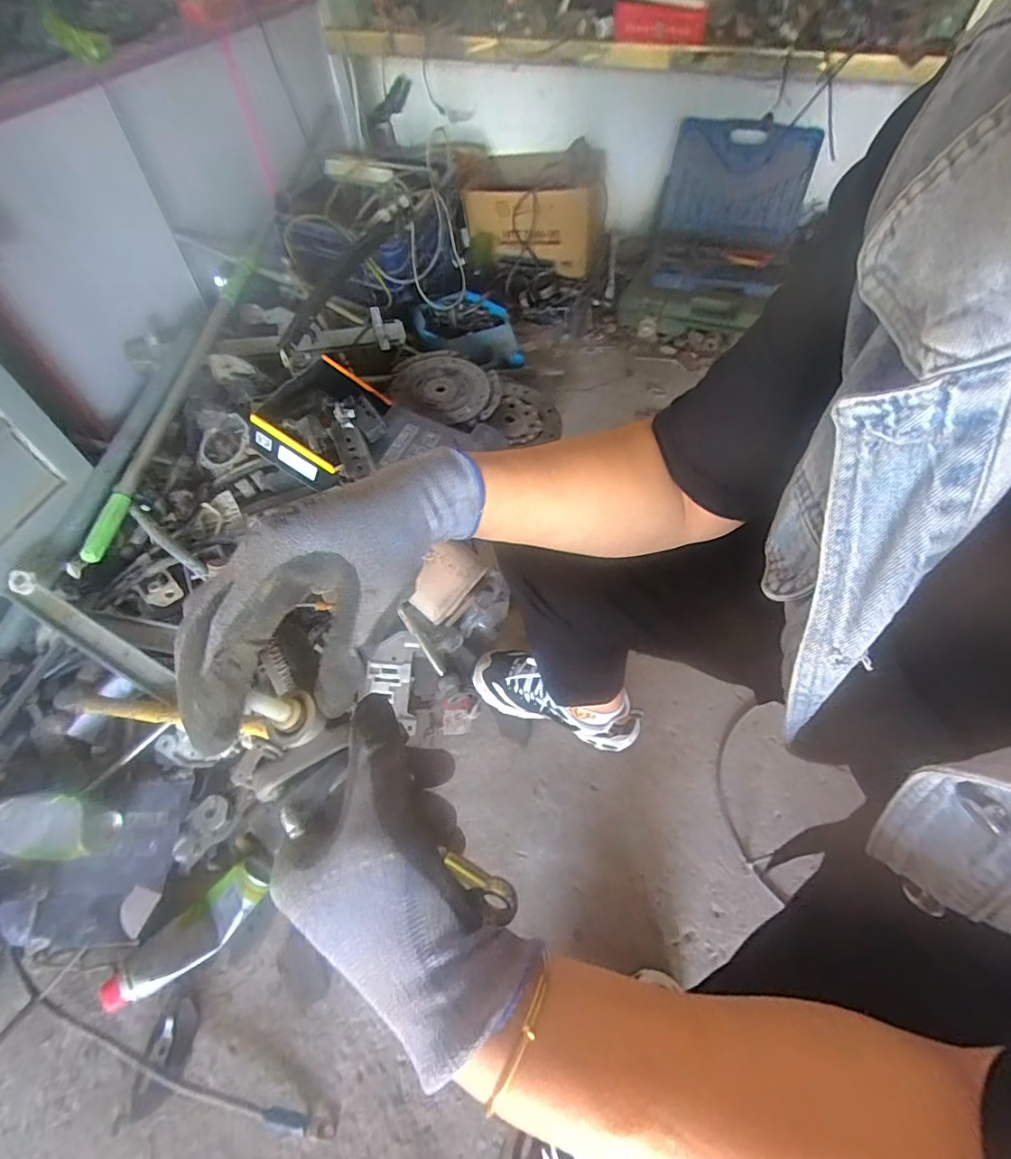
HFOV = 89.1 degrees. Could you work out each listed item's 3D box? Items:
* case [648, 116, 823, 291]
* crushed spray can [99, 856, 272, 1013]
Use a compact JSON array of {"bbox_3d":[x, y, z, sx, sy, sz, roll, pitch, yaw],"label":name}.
[{"bbox_3d":[0.609,-1.012,1.384,0.383,0.270,0.454,17,58,10],"label":"case"},{"bbox_3d":[-0.397,0.450,0.654,0.208,0.045,0.072,-36,64,-22],"label":"crushed spray can"}]

